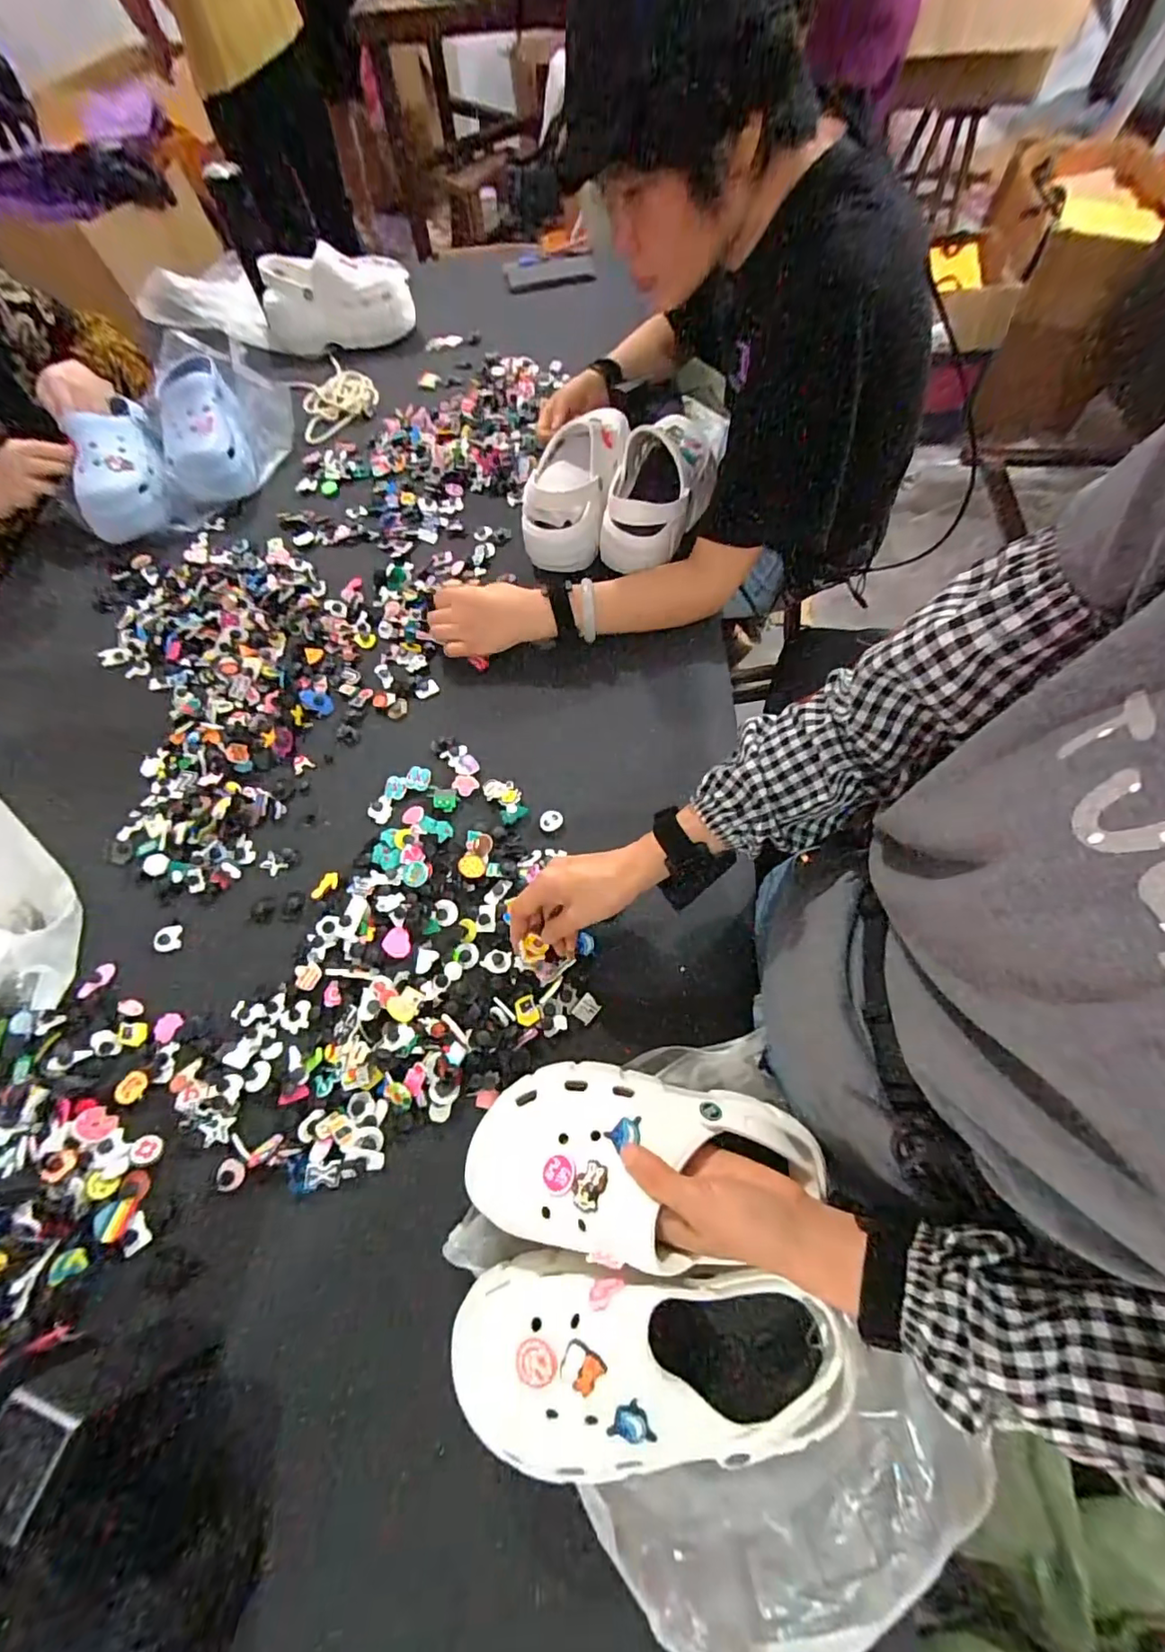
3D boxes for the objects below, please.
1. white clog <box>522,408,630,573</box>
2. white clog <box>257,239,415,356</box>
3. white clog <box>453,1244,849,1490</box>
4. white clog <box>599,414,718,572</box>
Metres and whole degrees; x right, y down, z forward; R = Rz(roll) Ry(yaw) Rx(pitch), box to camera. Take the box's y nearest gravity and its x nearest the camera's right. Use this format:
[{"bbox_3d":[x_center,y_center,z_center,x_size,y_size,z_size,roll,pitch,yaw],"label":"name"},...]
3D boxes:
[{"bbox_3d":[-0.005,-0.445,0.740,0.096,0.098,0.230,12,68,8],"label":"white clog"},{"bbox_3d":[-0.425,-0.909,0.976,0.252,0.112,0.091,-17,67,-4],"label":"white clog"},{"bbox_3d":[0.038,0.336,0.360,0.239,0.074,0.108,-7,64,-1],"label":"white clog"},{"bbox_3d":[0.099,-0.426,0.728,0.107,0.101,0.221,21,69,12],"label":"white clog"}]

